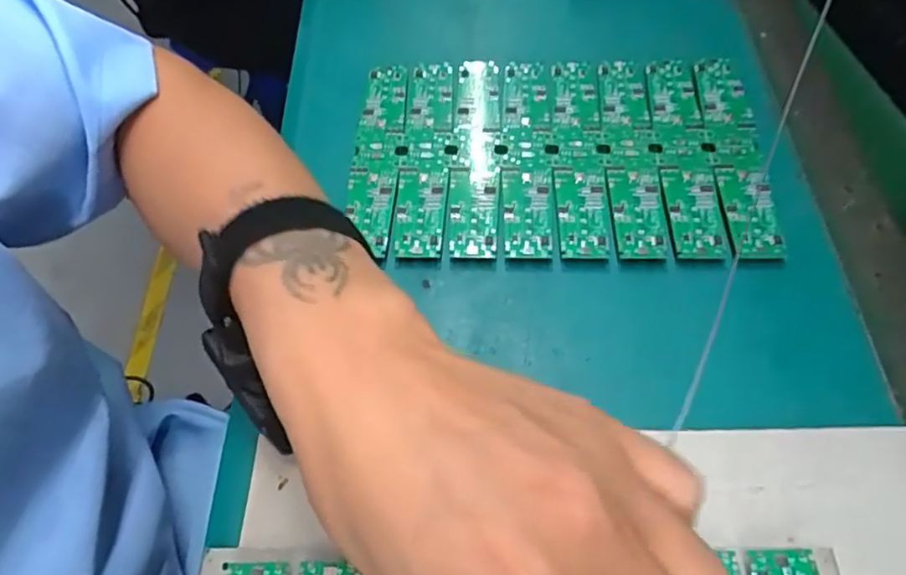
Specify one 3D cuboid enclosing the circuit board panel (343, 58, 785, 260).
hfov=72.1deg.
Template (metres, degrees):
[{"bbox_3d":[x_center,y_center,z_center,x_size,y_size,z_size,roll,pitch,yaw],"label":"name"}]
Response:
[{"bbox_3d":[0.057,-0.079,0.358,0.224,0.004,0.143,1,60,5],"label":"circuit board panel"}]

